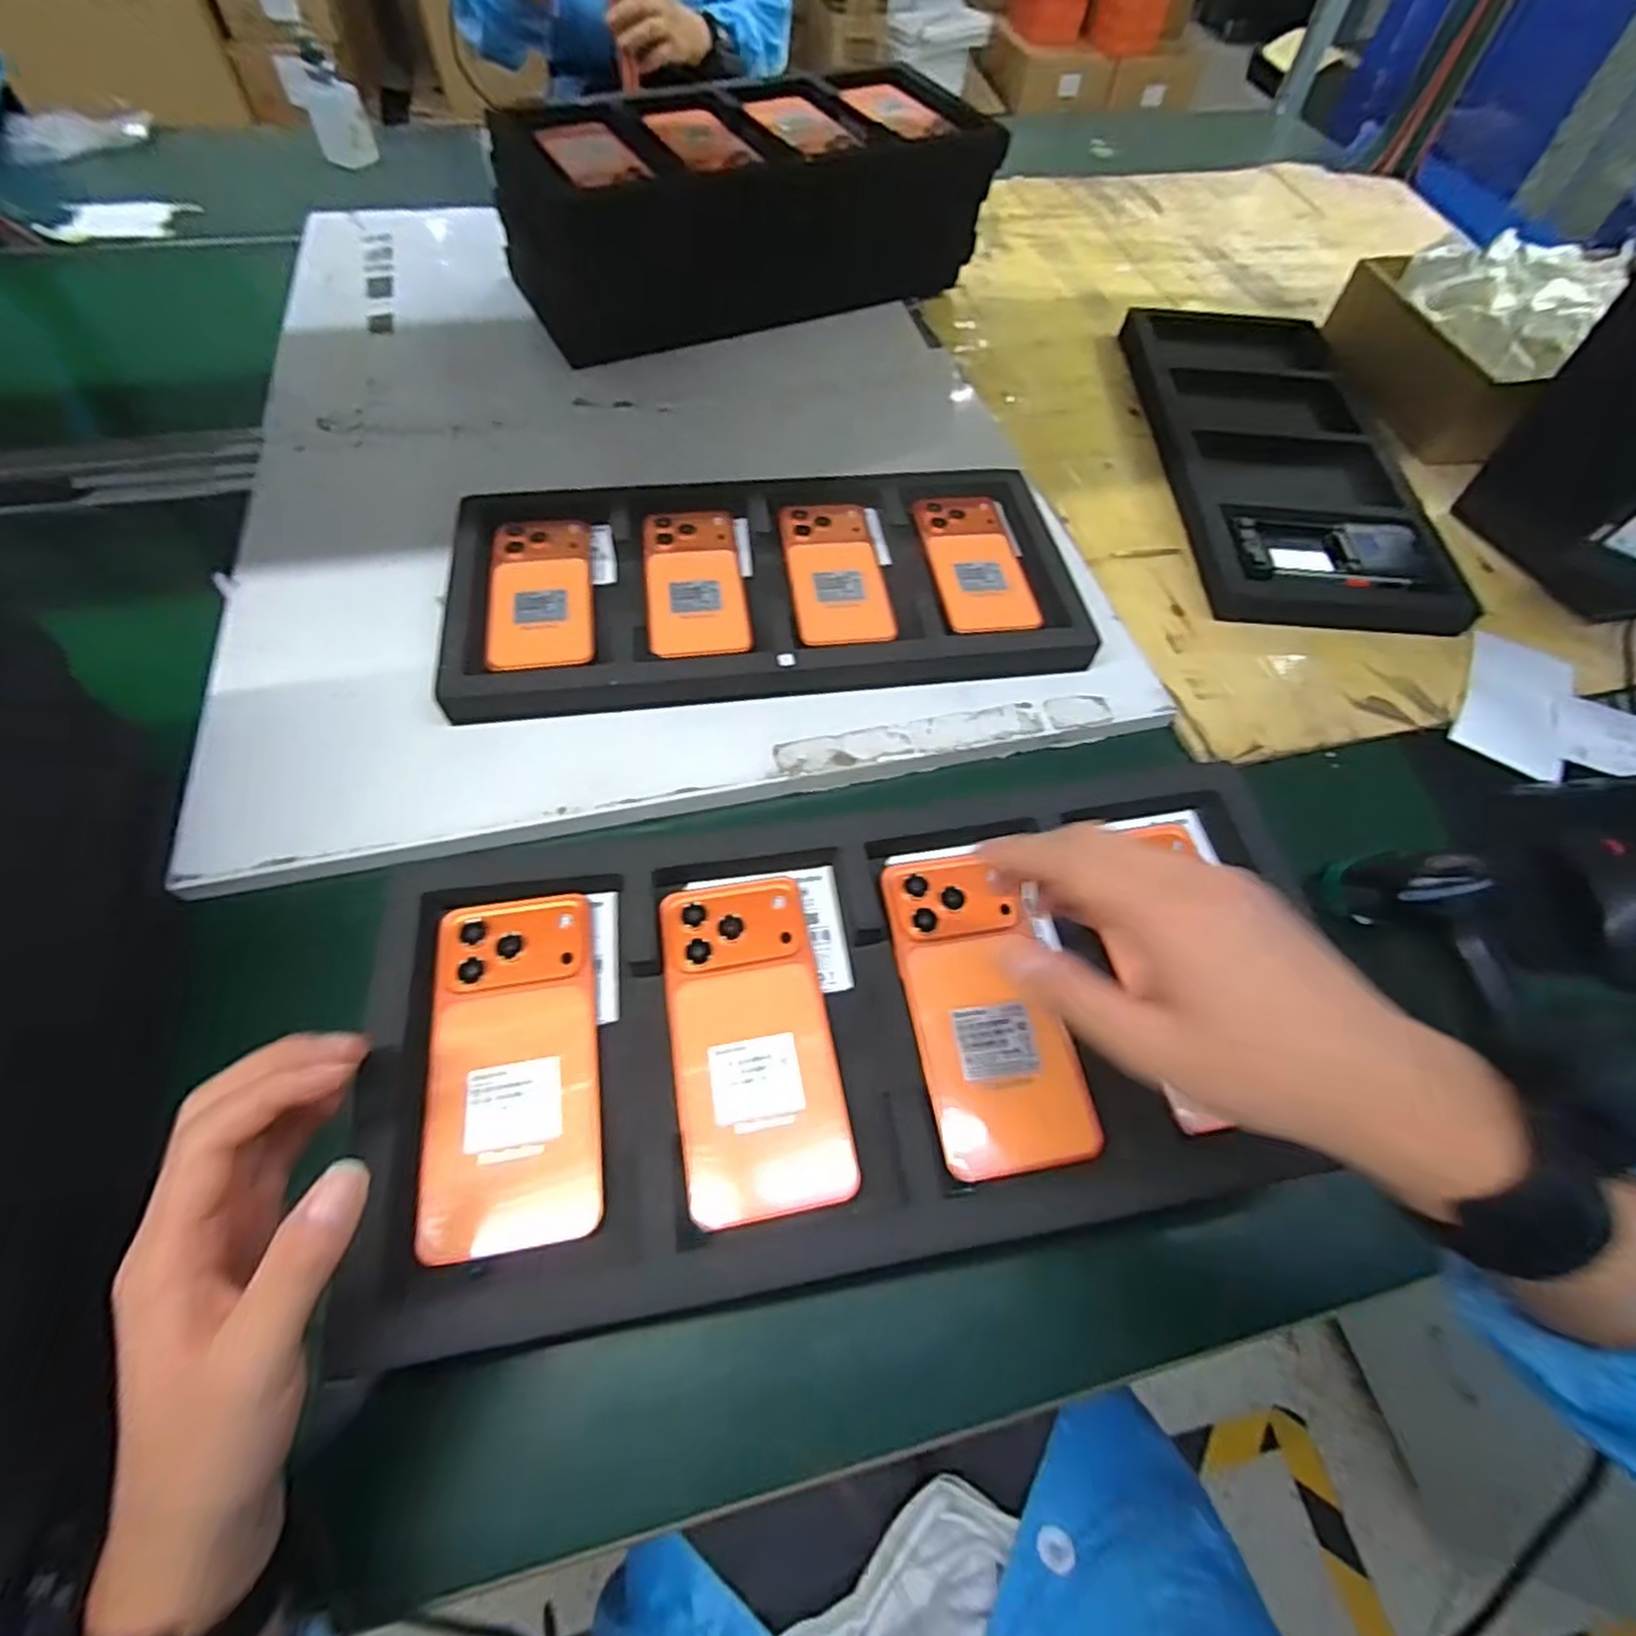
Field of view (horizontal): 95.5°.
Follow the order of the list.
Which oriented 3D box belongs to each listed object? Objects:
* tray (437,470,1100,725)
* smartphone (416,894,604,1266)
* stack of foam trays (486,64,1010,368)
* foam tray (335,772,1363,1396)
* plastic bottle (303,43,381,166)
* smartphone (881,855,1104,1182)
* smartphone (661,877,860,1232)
[{"bbox_3d":[-0.037,-0.196,0.588,0.476,0.029,0.233,-8,61,-8],"label":"tray"},{"bbox_3d":[-0.146,0.115,0.357,0.075,0.007,0.161,-7,62,-10],"label":"smartphone"},{"bbox_3d":[-0.079,-0.670,0.829,0.498,0.164,0.203,-21,64,-16],"label":"stack of foam trays"},{"bbox_3d":[0.032,0.099,0.374,0.473,0.046,0.226,-5,54,-9],"label":"foam tray"},{"bbox_3d":[-0.656,-0.970,1.009,0.072,0.115,0.068,-18,63,-16],"label":"plastic bottle"},{"bbox_3d":[0.083,0.094,0.380,0.075,0.017,0.158,-10,63,-12],"label":"smartphone"},{"bbox_3d":[-0.033,0.106,0.368,0.077,0.005,0.161,-8,62,-8],"label":"smartphone"}]

